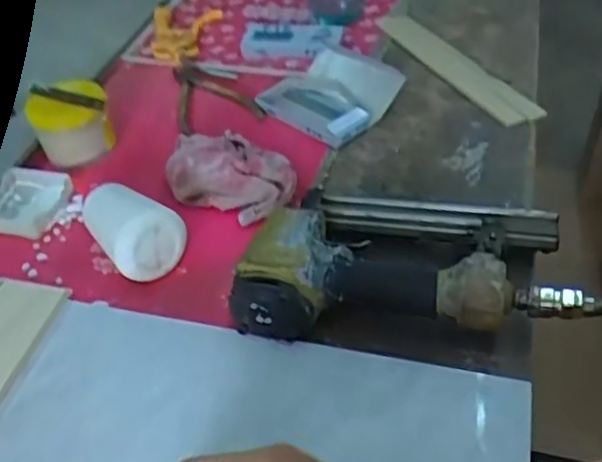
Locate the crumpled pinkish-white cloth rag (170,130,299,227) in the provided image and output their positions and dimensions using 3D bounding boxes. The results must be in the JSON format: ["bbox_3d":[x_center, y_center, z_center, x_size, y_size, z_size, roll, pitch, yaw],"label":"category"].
[{"bbox_3d":[-0.070,-0.059,0.637,0.124,0.030,0.088,23,50,25],"label":"crumpled pinkish-white cloth rag"}]

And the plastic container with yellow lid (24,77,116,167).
[{"bbox_3d":[-0.237,-0.109,0.685,0.081,0.066,0.080,-20,46,-16],"label":"plastic container with yellow lid"}]

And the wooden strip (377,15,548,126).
[{"bbox_3d":[0.176,-0.203,0.774,0.051,0.010,0.283,-18,46,-15],"label":"wooden strip"}]

